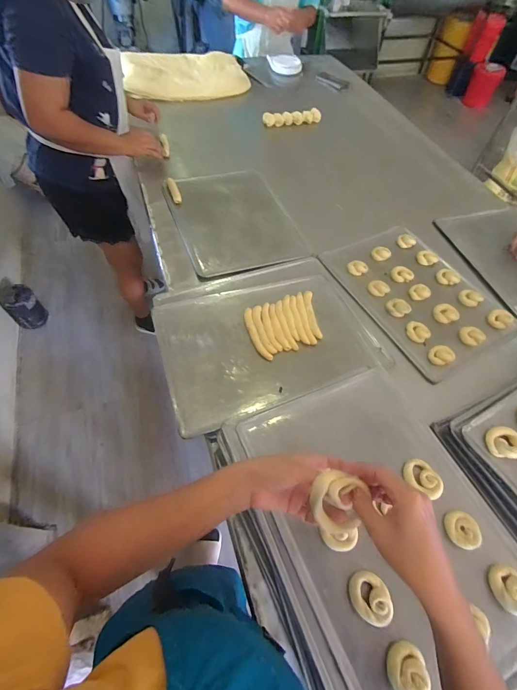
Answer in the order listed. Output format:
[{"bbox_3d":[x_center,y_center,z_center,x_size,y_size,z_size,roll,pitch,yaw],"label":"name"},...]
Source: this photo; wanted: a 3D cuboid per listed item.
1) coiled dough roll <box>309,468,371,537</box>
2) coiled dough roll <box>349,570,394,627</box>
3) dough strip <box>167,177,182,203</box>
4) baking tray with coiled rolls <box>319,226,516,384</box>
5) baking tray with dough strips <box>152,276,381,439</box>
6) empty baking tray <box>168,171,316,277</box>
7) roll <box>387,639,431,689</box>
[{"bbox_3d":[0.090,0.185,0.385,0.062,0.022,0.062,0,87,-7],"label":"coiled dough roll"},{"bbox_3d":[0.158,0.352,0.459,0.051,0.017,0.061,-32,64,-22],"label":"coiled dough roll"},{"bbox_3d":[-0.263,-0.482,1.027,0.028,0.022,0.113,-17,60,-14],"label":"dough strip"},{"bbox_3d":[0.417,-0.140,0.881,0.332,0.039,0.450,-24,62,-18],"label":"baking tray with coiled rolls"},{"bbox_3d":[0.018,-0.015,0.727,0.445,0.038,0.319,-15,59,-13],"label":"baking tray with dough strips"},{"bbox_3d":[-0.072,-0.381,0.988,0.328,0.032,0.446,-16,59,-14],"label":"empty baking tray"},{"bbox_3d":[0.188,0.410,0.412,0.044,0.030,0.056,-1,57,-4],"label":"roll"}]

